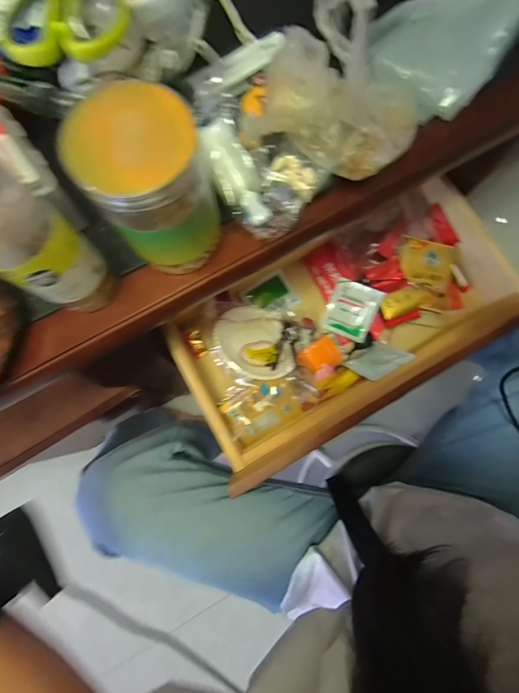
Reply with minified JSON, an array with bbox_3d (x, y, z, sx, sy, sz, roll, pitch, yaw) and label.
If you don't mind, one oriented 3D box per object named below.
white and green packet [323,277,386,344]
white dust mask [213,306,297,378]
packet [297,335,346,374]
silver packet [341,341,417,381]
[{"bbox_3d":[0.151,-0.060,0.509,0.076,0.013,0.090,24,98,21],"label":"white and green packet"},{"bbox_3d":[-0.004,-0.011,0.461,0.112,0.024,0.123,-6,63,-23],"label":"white dust mask"},{"bbox_3d":[0.096,0.018,0.495,0.064,0.005,0.051,-32,100,3],"label":"packet"},{"bbox_3d":[0.176,0.021,0.472,0.075,0.090,0.008,-28,114,-7],"label":"silver packet"}]

